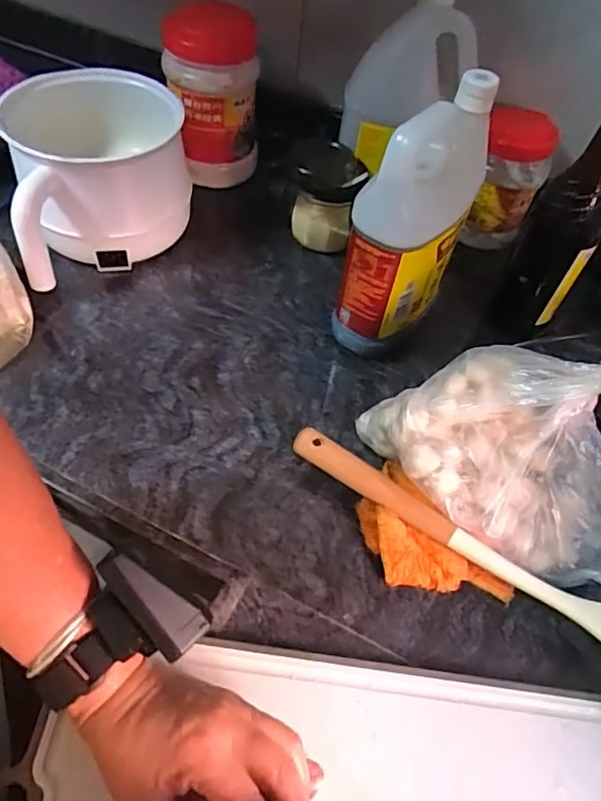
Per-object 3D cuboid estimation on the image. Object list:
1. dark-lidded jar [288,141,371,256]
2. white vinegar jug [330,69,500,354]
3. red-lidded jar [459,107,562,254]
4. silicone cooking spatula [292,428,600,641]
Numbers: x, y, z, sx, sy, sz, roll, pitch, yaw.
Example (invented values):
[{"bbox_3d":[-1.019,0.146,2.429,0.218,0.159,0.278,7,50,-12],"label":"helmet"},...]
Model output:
[{"bbox_3d":[0.029,-0.231,0.633,0.075,0.097,0.086,6,53,-1],"label":"dark-lidded jar"},{"bbox_3d":[0.096,-0.154,0.500,0.082,0.225,0.134,40,59,22],"label":"white vinegar jug"},{"bbox_3d":[0.225,-0.244,0.622,0.068,0.137,0.068,11,53,2],"label":"red-lidded jar"},{"bbox_3d":[0.146,0.115,0.413,0.338,0.045,0.076,38,59,21],"label":"silicone cooking spatula"}]

